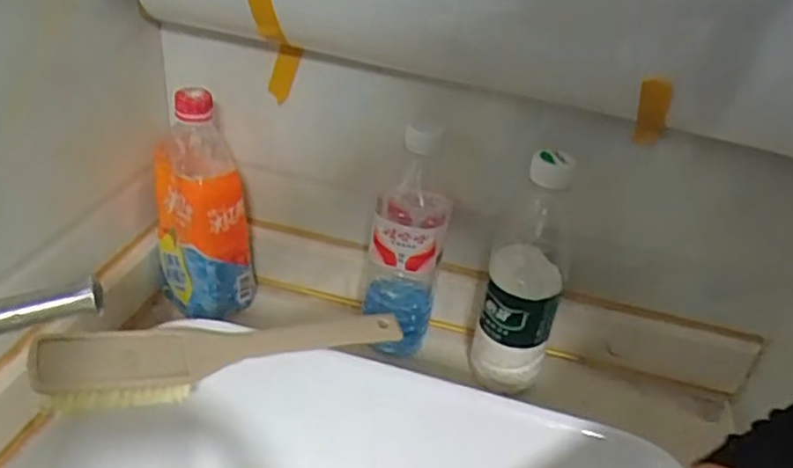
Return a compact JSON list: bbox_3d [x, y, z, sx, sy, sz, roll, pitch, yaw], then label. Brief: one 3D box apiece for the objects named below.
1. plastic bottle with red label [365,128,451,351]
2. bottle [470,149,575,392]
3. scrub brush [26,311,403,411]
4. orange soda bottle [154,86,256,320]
[{"bbox_3d":[0.011,0.002,0.610,0.063,0.216,0.076,9,33,3],"label":"plastic bottle with red label"},{"bbox_3d":[0.112,0.029,0.581,0.062,0.213,0.082,15,34,12],"label":"bottle"},{"bbox_3d":[-0.100,0.070,0.441,0.237,0.041,0.048,-8,36,-22],"label":"scrub brush"},{"bbox_3d":[-0.173,-0.021,0.613,0.084,0.206,0.079,-5,35,-17],"label":"orange soda bottle"}]

